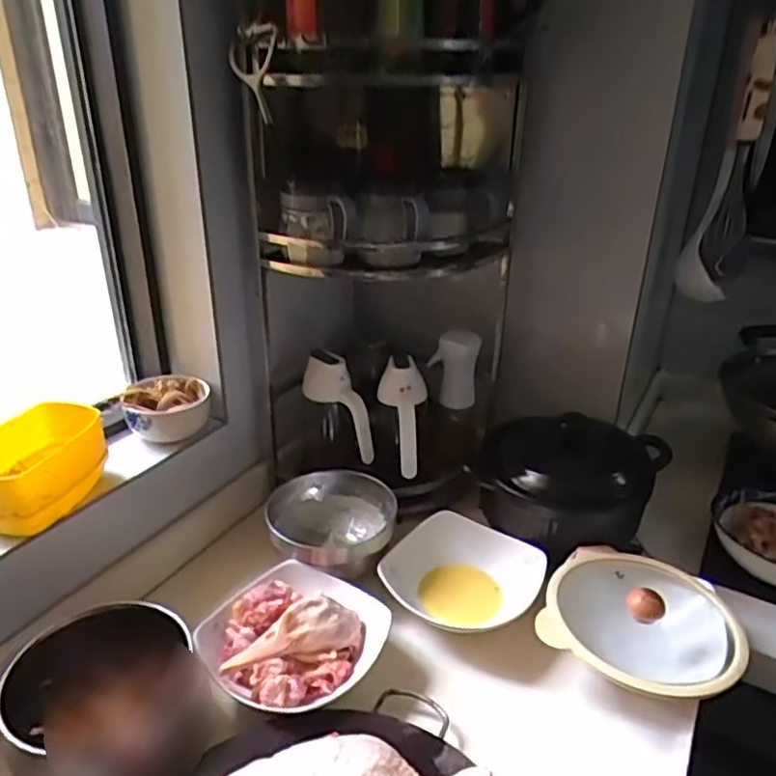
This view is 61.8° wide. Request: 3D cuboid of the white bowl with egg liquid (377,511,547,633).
[{"bbox_3d":[0.082,0.222,0.752,0.150,0.056,0.164,0,26,0],"label":"white bowl with egg liquid"}]

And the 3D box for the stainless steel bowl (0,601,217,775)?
[{"bbox_3d":[-0.254,0.278,0.581,0.151,0.082,0.172,-18,32,-33],"label":"stainless steel bowl"}]

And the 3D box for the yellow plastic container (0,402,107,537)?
[{"bbox_3d":[-0.363,0.081,0.660,0.092,0.074,0.136,4,26,7],"label":"yellow plastic container"}]

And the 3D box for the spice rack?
[{"bbox_3d":[0.004,-0.269,0.764,0.284,0.236,0.190,2,26,4],"label":"spice rack"}]

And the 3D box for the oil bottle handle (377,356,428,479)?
[{"bbox_3d":[0.022,0.039,0.847,0.060,0.152,0.035,-2,-6,-5],"label":"oil bottle handle"}]

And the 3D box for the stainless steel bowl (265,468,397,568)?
[{"bbox_3d":[-0.068,0.173,0.796,0.146,0.081,0.145,0,26,0],"label":"stainless steel bowl"}]

